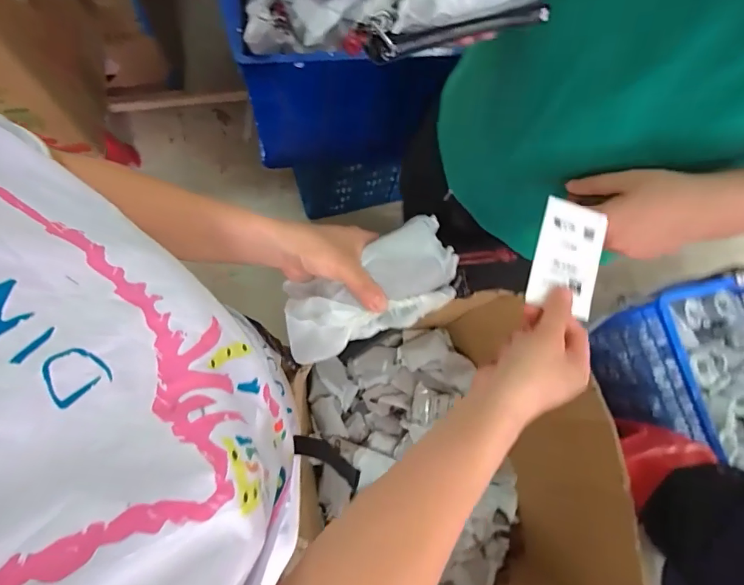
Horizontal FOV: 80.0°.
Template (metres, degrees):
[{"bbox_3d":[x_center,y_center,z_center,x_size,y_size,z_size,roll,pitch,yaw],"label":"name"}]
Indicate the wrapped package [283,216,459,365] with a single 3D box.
[{"bbox_3d":[-0.002,0.000,0.422,0.170,0.051,0.089,-30,77,-1],"label":"wrapped package"}]

